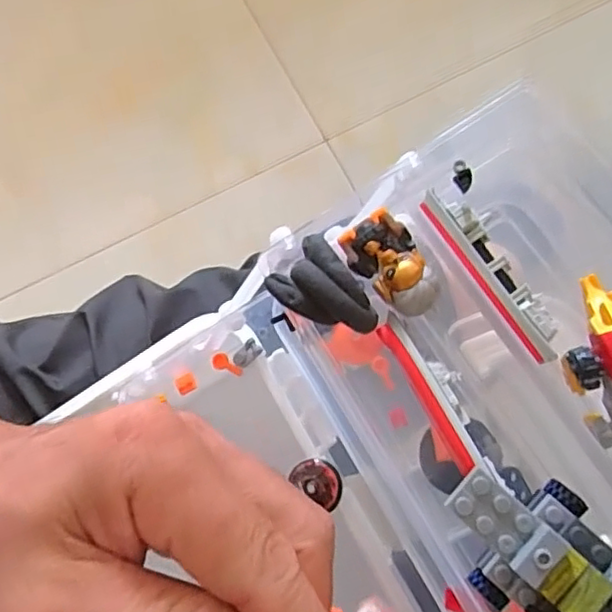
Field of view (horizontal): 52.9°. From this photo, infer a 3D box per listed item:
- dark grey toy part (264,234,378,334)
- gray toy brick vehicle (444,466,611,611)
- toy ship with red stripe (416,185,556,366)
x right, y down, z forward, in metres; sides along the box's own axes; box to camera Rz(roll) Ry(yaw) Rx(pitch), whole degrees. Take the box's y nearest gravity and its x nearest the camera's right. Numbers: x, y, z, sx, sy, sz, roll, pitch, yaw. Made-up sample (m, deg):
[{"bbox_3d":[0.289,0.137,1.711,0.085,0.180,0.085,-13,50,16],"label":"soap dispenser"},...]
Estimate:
[{"bbox_3d":[0.005,-0.004,0.222,0.027,0.014,0.039,-34,79,-6],"label":"dark grey toy part"},{"bbox_3d":[0.080,0.085,0.184,0.038,0.027,0.088,-40,79,-7],"label":"gray toy brick vehicle"},{"bbox_3d":[0.067,-0.013,0.223,0.015,0.015,0.073,-28,78,-5],"label":"toy ship with red stripe"}]

